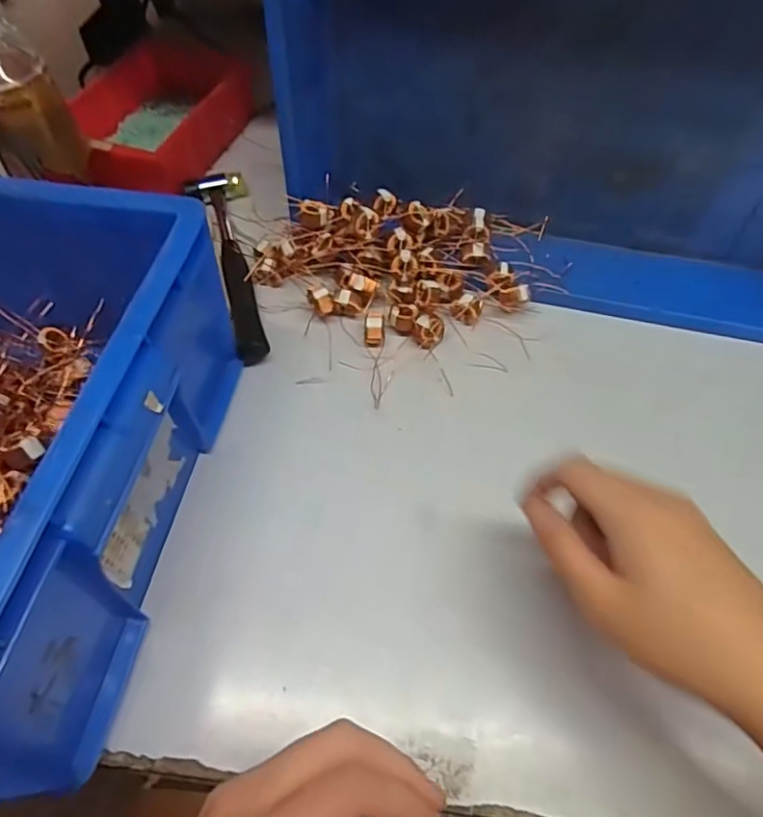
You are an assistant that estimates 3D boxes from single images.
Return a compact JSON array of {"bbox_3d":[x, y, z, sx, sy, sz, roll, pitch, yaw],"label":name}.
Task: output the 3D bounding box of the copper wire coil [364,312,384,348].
[{"bbox_3d":[-0.006,-0.064,0.441,0.015,0.017,0.021,-1,57,3],"label":"copper wire coil"}]

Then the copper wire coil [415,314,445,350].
[{"bbox_3d":[0.039,-0.062,0.442,0.023,0.019,0.021,-2,57,2],"label":"copper wire coil"}]

